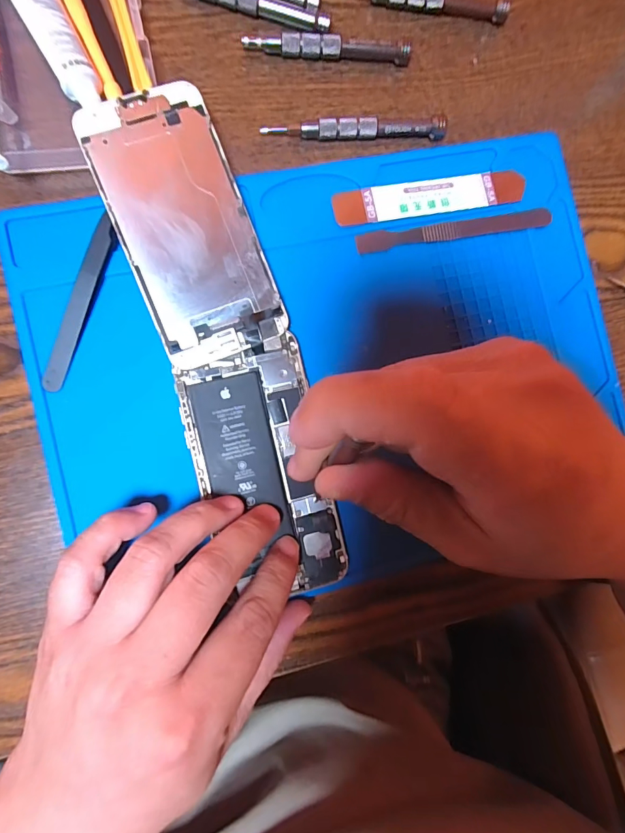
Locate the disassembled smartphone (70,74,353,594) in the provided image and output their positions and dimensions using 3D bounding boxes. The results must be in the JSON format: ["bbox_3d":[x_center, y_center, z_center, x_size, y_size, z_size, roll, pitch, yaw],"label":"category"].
[{"bbox_3d":[-0.043,-0.035,0.207,0.065,0.011,0.258,-19,94,-8],"label":"disassembled smartphone"}]

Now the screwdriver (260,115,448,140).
[{"bbox_3d":[0.025,-0.163,0.228,0.105,0.011,0.013,-8,88,-8],"label":"screwdriver"}]

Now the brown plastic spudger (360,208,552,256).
[{"bbox_3d":[0.084,-0.109,0.234,0.120,0.004,0.011,-13,89,-8],"label":"brown plastic spudger"}]

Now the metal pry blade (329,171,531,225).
[{"bbox_3d":[0.069,-0.128,0.233,0.116,0.004,0.021,-12,89,-8],"label":"metal pry blade"}]

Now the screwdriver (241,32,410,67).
[{"bbox_3d":[0.009,-0.208,0.228,0.094,0.011,0.010,0,87,-8],"label":"screwdriver"}]

